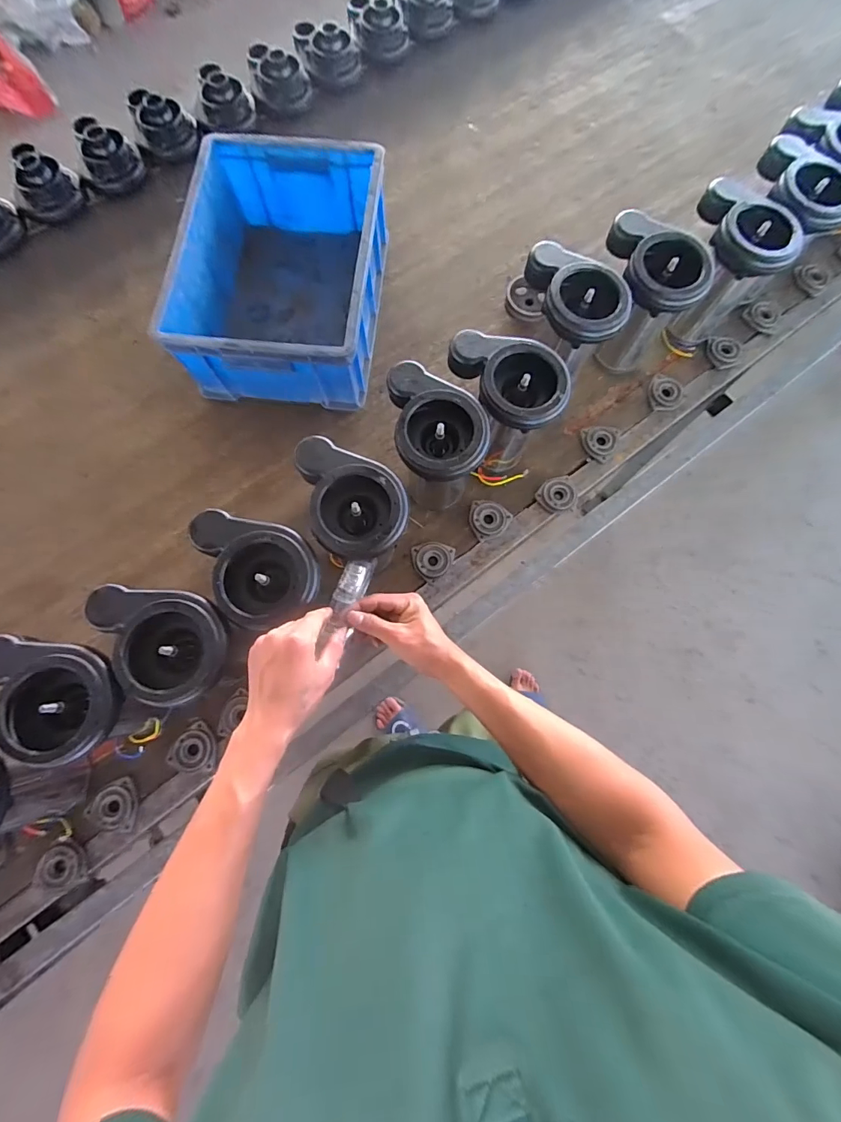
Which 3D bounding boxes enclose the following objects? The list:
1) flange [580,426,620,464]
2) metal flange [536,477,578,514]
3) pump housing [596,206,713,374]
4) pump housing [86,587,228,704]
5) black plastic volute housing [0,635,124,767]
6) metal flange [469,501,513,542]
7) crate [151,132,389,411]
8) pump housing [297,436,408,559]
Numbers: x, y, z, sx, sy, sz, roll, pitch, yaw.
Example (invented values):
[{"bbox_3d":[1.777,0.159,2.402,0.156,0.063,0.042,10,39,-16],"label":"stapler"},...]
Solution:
[{"bbox_3d":[0.309,-0.212,0.749,0.061,0.017,0.074,37,78,9],"label":"flange"},{"bbox_3d":[0.229,-0.111,0.722,0.070,0.017,0.059,-22,76,-6],"label":"metal flange"},{"bbox_3d":[0.345,-0.418,0.710,0.114,0.199,0.152,-7,75,-2],"label":"pump housing"},{"bbox_3d":[-0.299,0.097,0.505,0.162,0.062,0.120,8,76,1],"label":"pump housing"},{"bbox_3d":[-0.413,0.152,0.488,0.169,0.052,0.119,15,77,3],"label":"black plastic volute housing"},{"bbox_3d":[0.107,-0.069,0.713,0.068,0.014,0.063,0,75,-1],"label":"metal flange"},{"bbox_3d":[-0.224,-0.470,0.735,0.293,0.161,0.417,5,75,1],"label":"crate"},{"bbox_3d":[-0.083,-0.077,0.562,0.119,0.072,0.166,-16,77,-5],"label":"pump housing"}]

